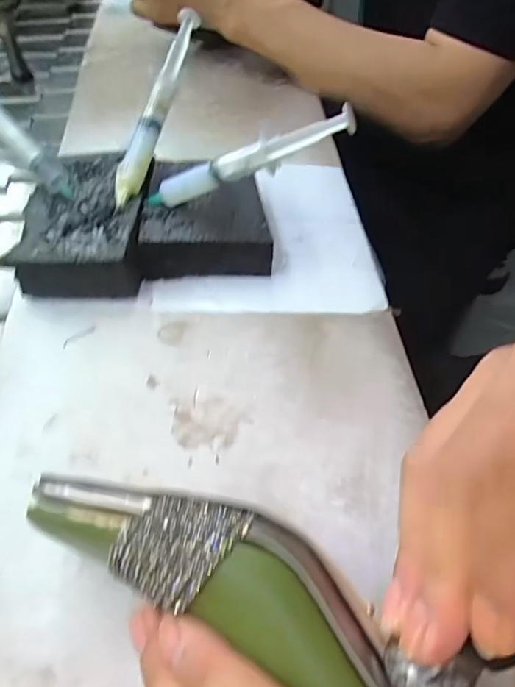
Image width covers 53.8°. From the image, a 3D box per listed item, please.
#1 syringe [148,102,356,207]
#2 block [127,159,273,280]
[{"bbox_3d":[-0.011,-0.112,0.314,0.147,0.019,0.012,-12,45,29],"label":"syringe"},{"bbox_3d":[-0.039,-0.093,0.366,0.090,0.038,0.100,-2,51,-2],"label":"block"}]

